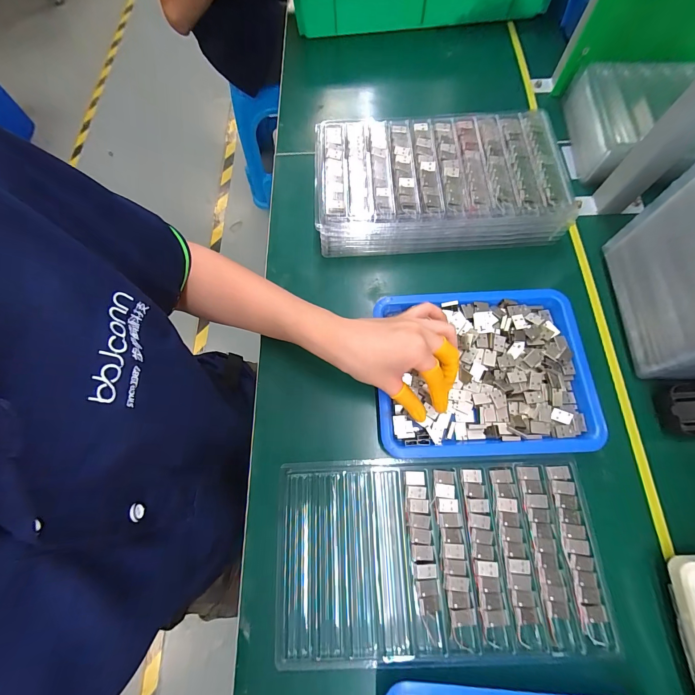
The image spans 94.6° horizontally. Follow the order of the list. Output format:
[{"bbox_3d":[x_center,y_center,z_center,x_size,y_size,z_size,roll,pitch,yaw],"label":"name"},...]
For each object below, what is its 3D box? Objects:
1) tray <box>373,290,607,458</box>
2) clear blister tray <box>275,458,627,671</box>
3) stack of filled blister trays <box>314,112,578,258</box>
[{"bbox_3d":[0.143,0.024,0.342,0.217,0.025,0.172,-1,70,2],"label":"tray"},{"bbox_3d":[0.084,0.192,0.298,0.293,0.011,0.159,-2,70,2],"label":"clear blister tray"},{"bbox_3d":[0.110,-0.207,0.408,0.291,0.063,0.158,-2,70,1],"label":"stack of filled blister trays"}]

